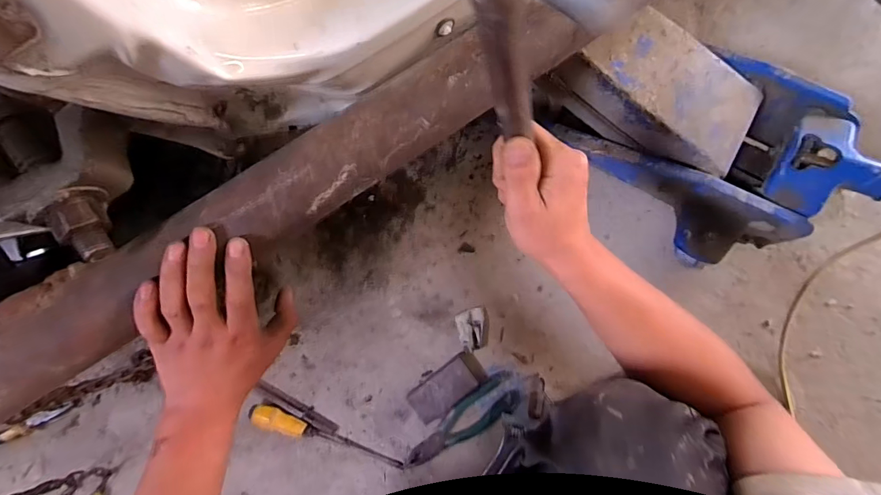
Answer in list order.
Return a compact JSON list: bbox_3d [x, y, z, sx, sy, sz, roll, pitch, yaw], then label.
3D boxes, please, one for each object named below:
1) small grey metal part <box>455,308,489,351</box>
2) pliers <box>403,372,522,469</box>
[{"bbox_3d":[0.055,0.133,0.693,0.052,0.018,0.065,-13,84,3],"label":"small grey metal part"},{"bbox_3d":[0.030,0.275,0.674,0.208,0.026,0.058,-31,83,1],"label":"pliers"}]

